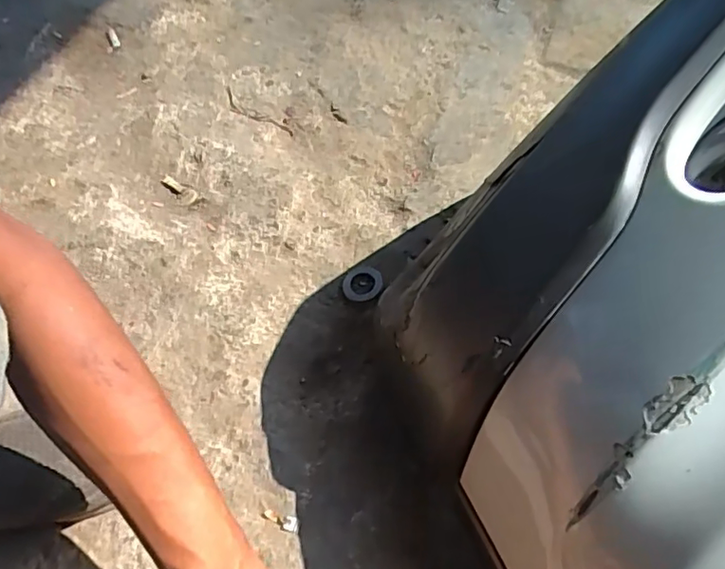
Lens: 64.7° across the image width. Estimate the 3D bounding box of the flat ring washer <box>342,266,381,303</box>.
[{"bbox_3d":[0.000,0.000,0.625,0.043,0.008,0.041,-1,59,1],"label":"flat ring washer"}]

